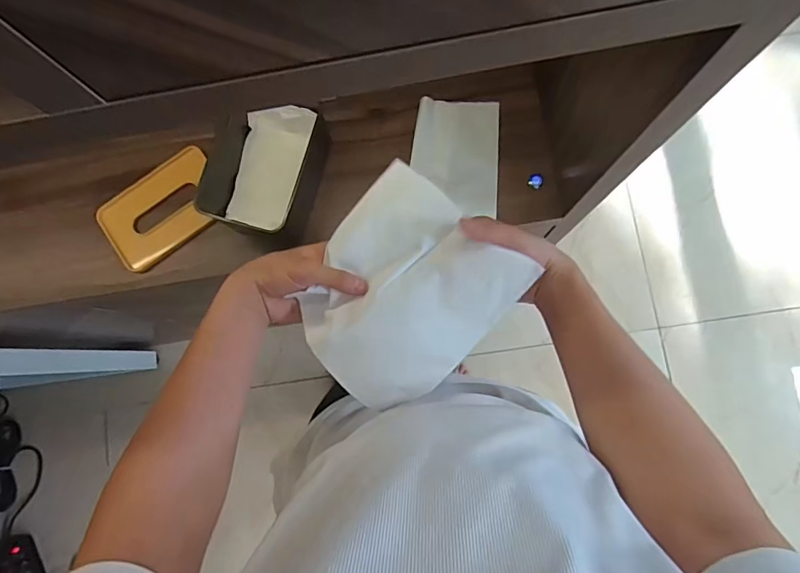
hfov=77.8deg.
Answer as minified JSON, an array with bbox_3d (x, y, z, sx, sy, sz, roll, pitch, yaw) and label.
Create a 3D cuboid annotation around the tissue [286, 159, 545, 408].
[{"bbox_3d":[0.000,0.003,0.452,0.164,0.032,0.187,43,86,8],"label":"tissue"}]

